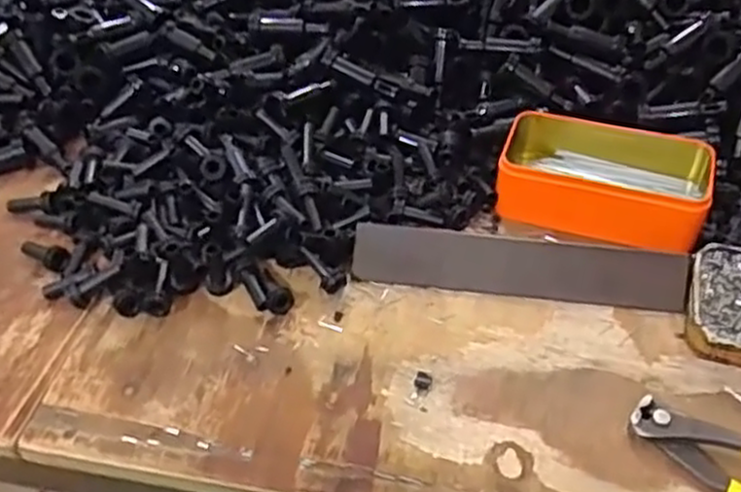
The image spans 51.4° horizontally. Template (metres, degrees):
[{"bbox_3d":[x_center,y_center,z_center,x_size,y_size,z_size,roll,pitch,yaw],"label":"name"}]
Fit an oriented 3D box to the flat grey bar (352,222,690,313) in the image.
[{"bbox_3d":[0.098,0.014,0.514,0.215,0.011,0.038,6,88,5],"label":"flat grey bar"}]

